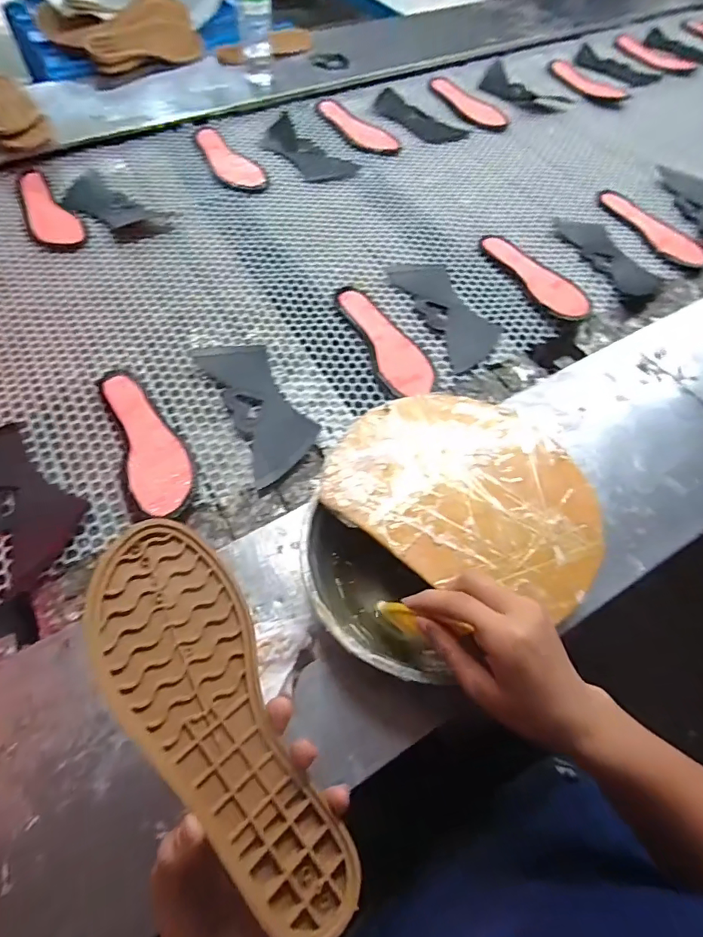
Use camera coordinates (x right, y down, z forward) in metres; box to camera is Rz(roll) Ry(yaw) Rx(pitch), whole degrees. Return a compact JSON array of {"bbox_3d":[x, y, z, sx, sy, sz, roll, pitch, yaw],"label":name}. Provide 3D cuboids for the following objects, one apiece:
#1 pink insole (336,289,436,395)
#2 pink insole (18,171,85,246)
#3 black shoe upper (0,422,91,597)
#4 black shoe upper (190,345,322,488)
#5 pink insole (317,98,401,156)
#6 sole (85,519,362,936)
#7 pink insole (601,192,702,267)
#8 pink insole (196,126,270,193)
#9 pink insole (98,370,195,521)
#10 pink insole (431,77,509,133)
[{"bbox_3d":[0.049,-0.173,0.648,0.063,0.017,0.201,-19,64,-14],"label":"pink insole"},{"bbox_3d":[-0.494,-0.430,0.772,0.072,0.006,0.220,-24,65,-16],"label":"pink insole"},{"bbox_3d":[-0.371,0.022,0.517,0.091,0.011,0.207,-38,70,-21],"label":"black shoe upper"},{"bbox_3d":[-0.115,-0.082,0.591,0.088,0.013,0.217,-23,65,-15],"label":"black shoe upper"},{"bbox_3d":[-0.001,-0.674,0.927,0.067,0.021,0.229,-34,68,-20],"label":"pink insole"},{"bbox_3d":[-0.076,0.140,0.268,0.079,0.018,0.235,-28,78,-18],"label":"sole"},{"bbox_3d":[0.499,-0.408,0.794,0.063,0.011,0.215,-26,66,-16],"label":"pink insole"},{"bbox_3d":[-0.230,-0.561,0.855,0.074,0.010,0.233,-32,68,-19],"label":"pink insole"},{"bbox_3d":[-0.237,-0.038,0.554,0.072,0.011,0.228,-18,60,-18],"label":"pink insole"},{"bbox_3d":[0.235,-0.762,0.995,0.072,0.017,0.200,-38,70,-21],"label":"pink insole"}]

